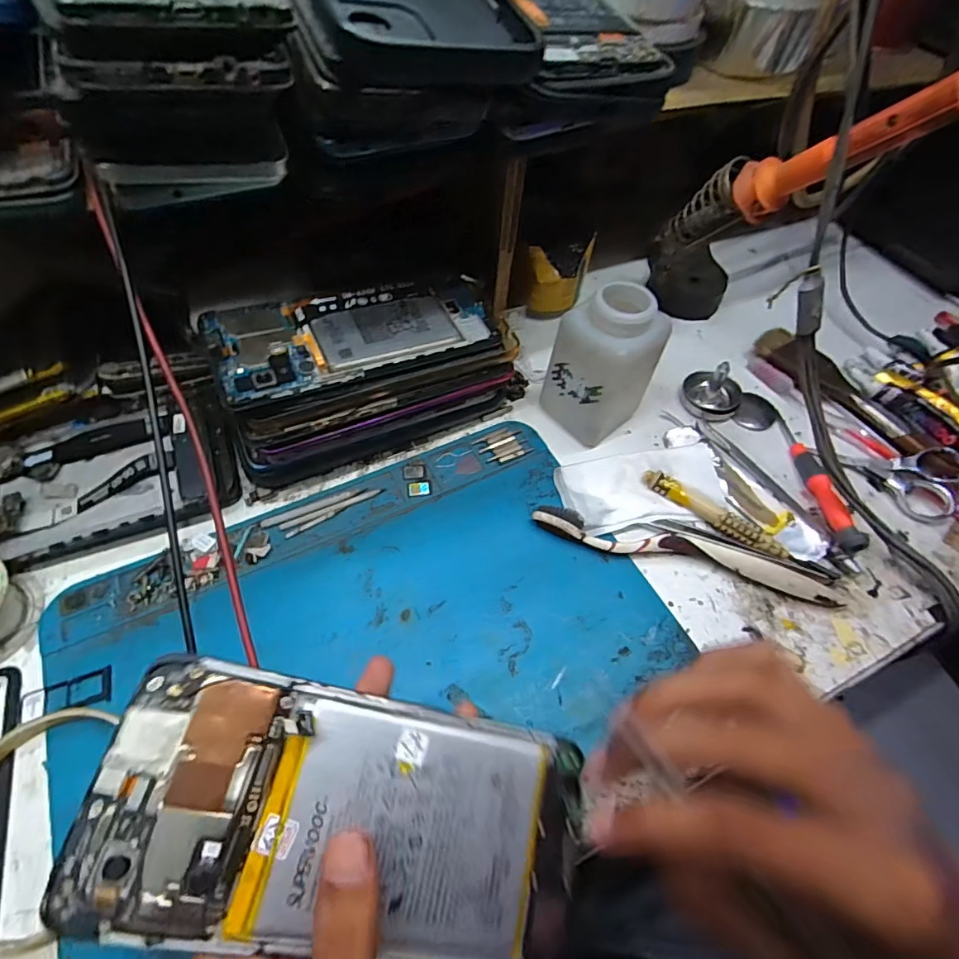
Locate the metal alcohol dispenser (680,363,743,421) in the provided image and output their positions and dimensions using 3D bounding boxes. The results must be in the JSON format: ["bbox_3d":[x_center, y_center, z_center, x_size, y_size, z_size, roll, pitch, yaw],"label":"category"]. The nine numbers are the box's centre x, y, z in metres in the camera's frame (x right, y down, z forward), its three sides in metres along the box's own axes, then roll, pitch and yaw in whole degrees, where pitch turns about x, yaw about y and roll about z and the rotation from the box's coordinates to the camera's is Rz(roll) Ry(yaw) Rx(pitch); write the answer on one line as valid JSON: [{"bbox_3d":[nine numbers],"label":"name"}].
[{"bbox_3d":[0.168,-0.065,0.352,0.041,0.031,0.036,33,61,17],"label":"metal alcohol dispenser"}]

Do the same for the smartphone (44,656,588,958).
[{"bbox_3d":[-0.038,0.111,0.161,0.154,0.004,0.069,20,66,-14],"label":"smartphone"}]

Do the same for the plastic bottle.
[{"bbox_3d":[0.077,-0.073,0.312,0.054,0.095,0.047,38,62,19],"label":"plastic bottle"}]

